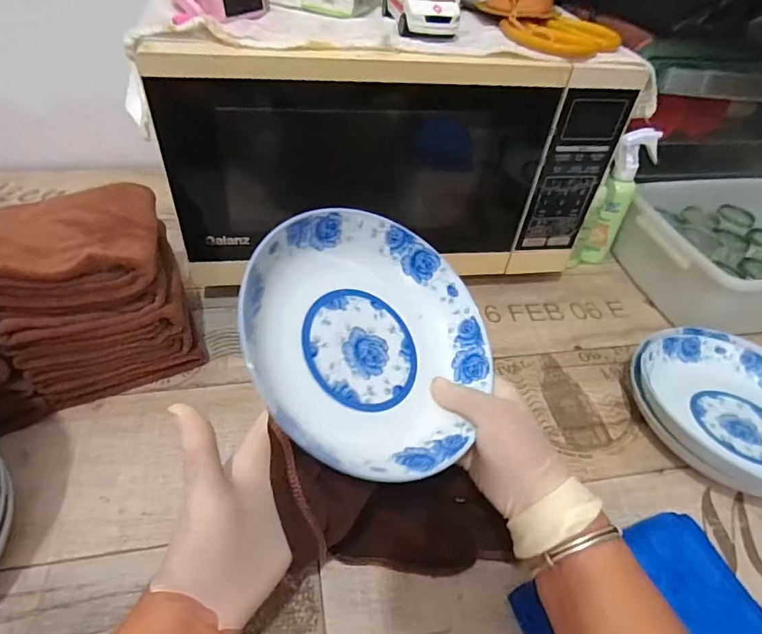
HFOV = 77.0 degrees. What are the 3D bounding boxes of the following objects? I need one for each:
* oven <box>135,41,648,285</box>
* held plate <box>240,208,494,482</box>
[{"bbox_3d":[0.012,-0.232,0.608,0.498,0.276,0.319,-2,46,-8],"label":"oven"},{"bbox_3d":[-0.009,0.017,0.340,0.182,0.041,0.183,15,59,-26],"label":"held plate"}]

